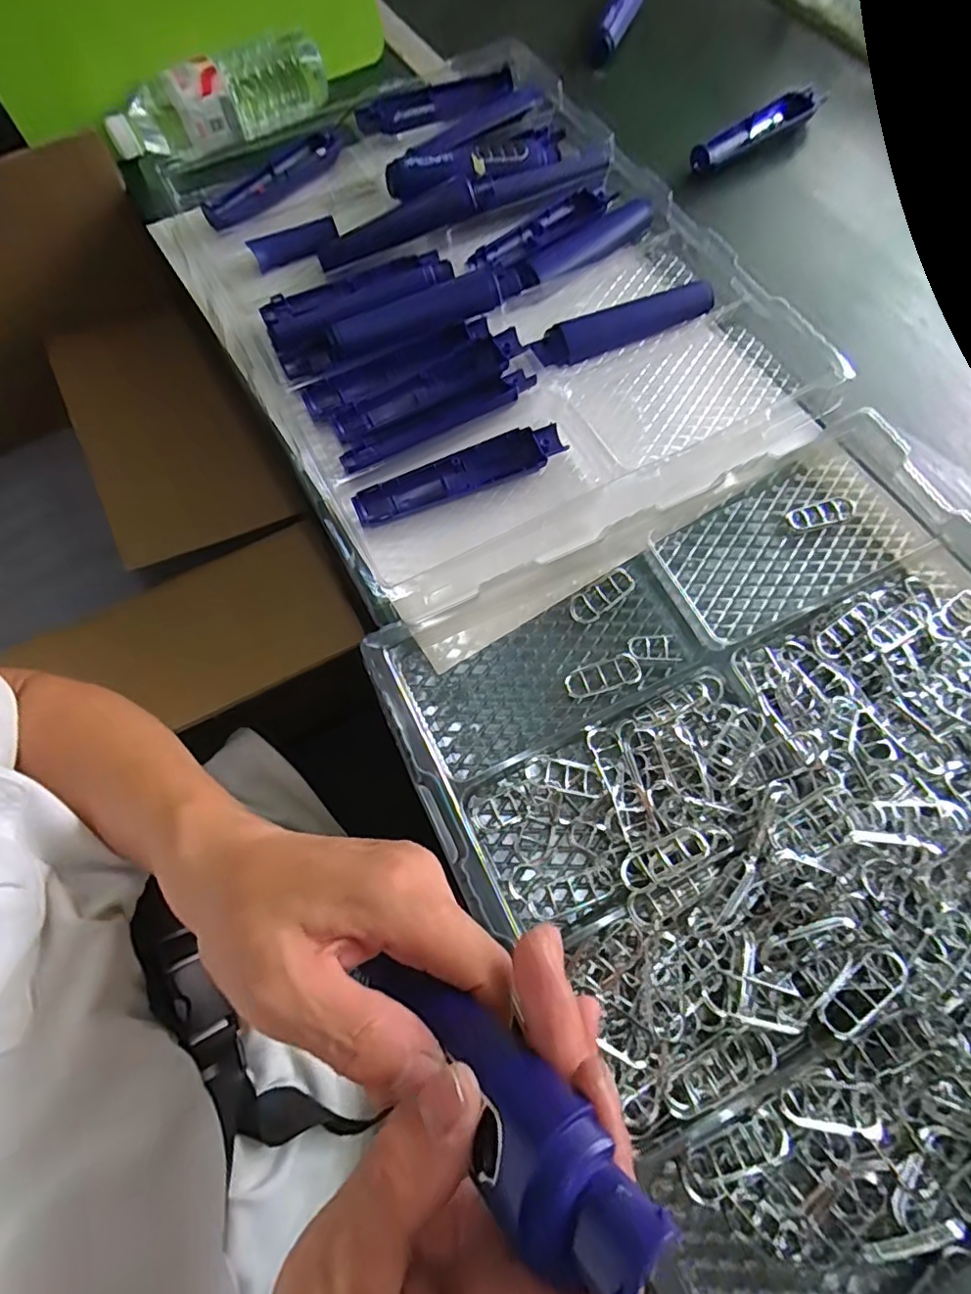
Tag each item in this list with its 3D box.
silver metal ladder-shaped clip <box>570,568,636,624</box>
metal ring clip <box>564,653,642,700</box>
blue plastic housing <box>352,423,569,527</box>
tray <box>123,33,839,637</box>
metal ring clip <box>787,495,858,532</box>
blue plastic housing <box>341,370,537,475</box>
[{"bbox_3d":[0.084,-0.038,0.422,0.056,0.007,0.023,-37,72,-13],"label":"silver metal ladder-shaped clip"},{"bbox_3d":[0.081,0.021,0.401,0.054,0.004,0.023,-19,69,-7],"label":"metal ring clip"},{"bbox_3d":[-0.021,-0.137,0.455,0.167,0.013,0.037,-19,69,-7],"label":"blue plastic housing"},{"bbox_3d":[-0.026,-0.347,0.550,0.450,0.056,0.599,-28,71,-10],"label":"tray"},{"bbox_3d":[0.258,-0.102,0.443,0.058,0.004,0.022,-15,69,-6],"label":"metal ring clip"},{"bbox_3d":[-0.037,-0.185,0.470,0.170,0.014,0.028,-27,70,-10],"label":"blue plastic housing"}]

